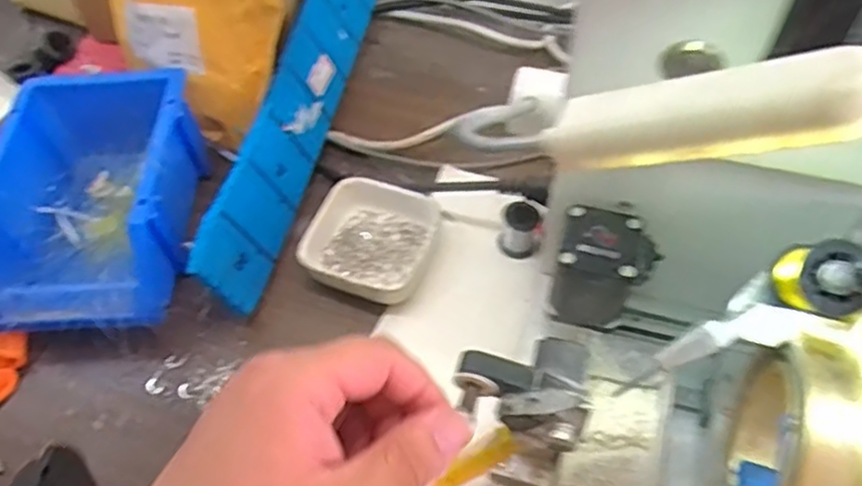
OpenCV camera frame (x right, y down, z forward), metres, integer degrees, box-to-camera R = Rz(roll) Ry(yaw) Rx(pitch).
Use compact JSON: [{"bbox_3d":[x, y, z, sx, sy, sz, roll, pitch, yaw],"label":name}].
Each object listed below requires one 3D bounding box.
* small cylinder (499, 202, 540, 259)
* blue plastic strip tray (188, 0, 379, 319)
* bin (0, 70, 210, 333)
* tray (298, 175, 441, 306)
[{"bbox_3d":[0.061,-0.009,0.482,0.026,0.030,0.026,-2,56,3],"label":"small cylinder"},{"bbox_3d":[-0.099,-0.111,0.536,0.012,0.071,0.350,-6,54,29],"label":"blue plastic strip tray"},{"bbox_3d":[-0.235,-0.032,0.490,0.128,0.080,0.192,-2,56,4],"label":"bin"},{"bbox_3d":[-0.041,-0.002,0.486,0.083,0.027,0.089,18,59,16],"label":"tray"}]

